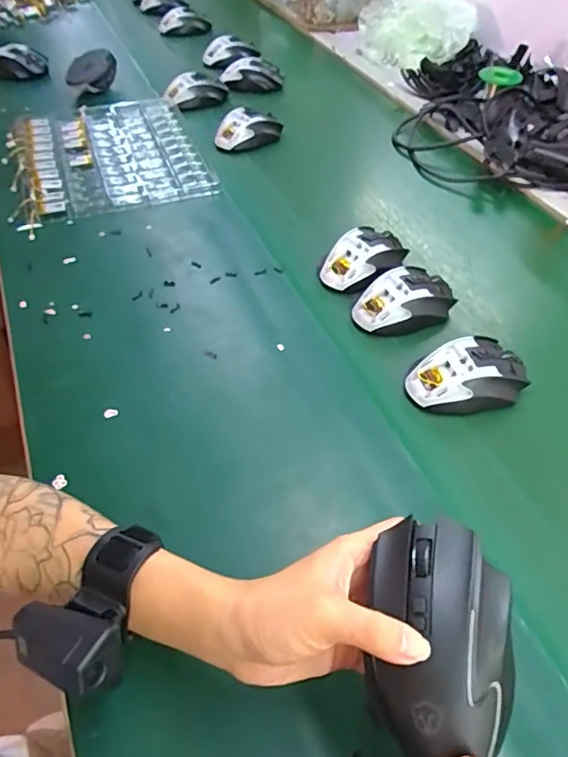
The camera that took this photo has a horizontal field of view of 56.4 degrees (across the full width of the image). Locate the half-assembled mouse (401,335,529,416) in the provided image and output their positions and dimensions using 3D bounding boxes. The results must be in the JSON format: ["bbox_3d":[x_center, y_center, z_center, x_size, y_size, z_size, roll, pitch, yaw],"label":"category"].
[{"bbox_3d":[0.176,-0.006,0.504,0.113,0.033,0.076,-12,51,-12],"label":"half-assembled mouse"}]

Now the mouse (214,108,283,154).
[{"bbox_3d":[-0.054,-0.393,0.836,0.112,0.040,0.066,-12,51,-12],"label":"mouse"}]

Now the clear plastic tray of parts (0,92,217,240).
[{"bbox_3d":[-0.259,-0.332,0.780,0.268,0.026,0.304,-15,51,-14],"label":"clear plastic tray of parts"}]

